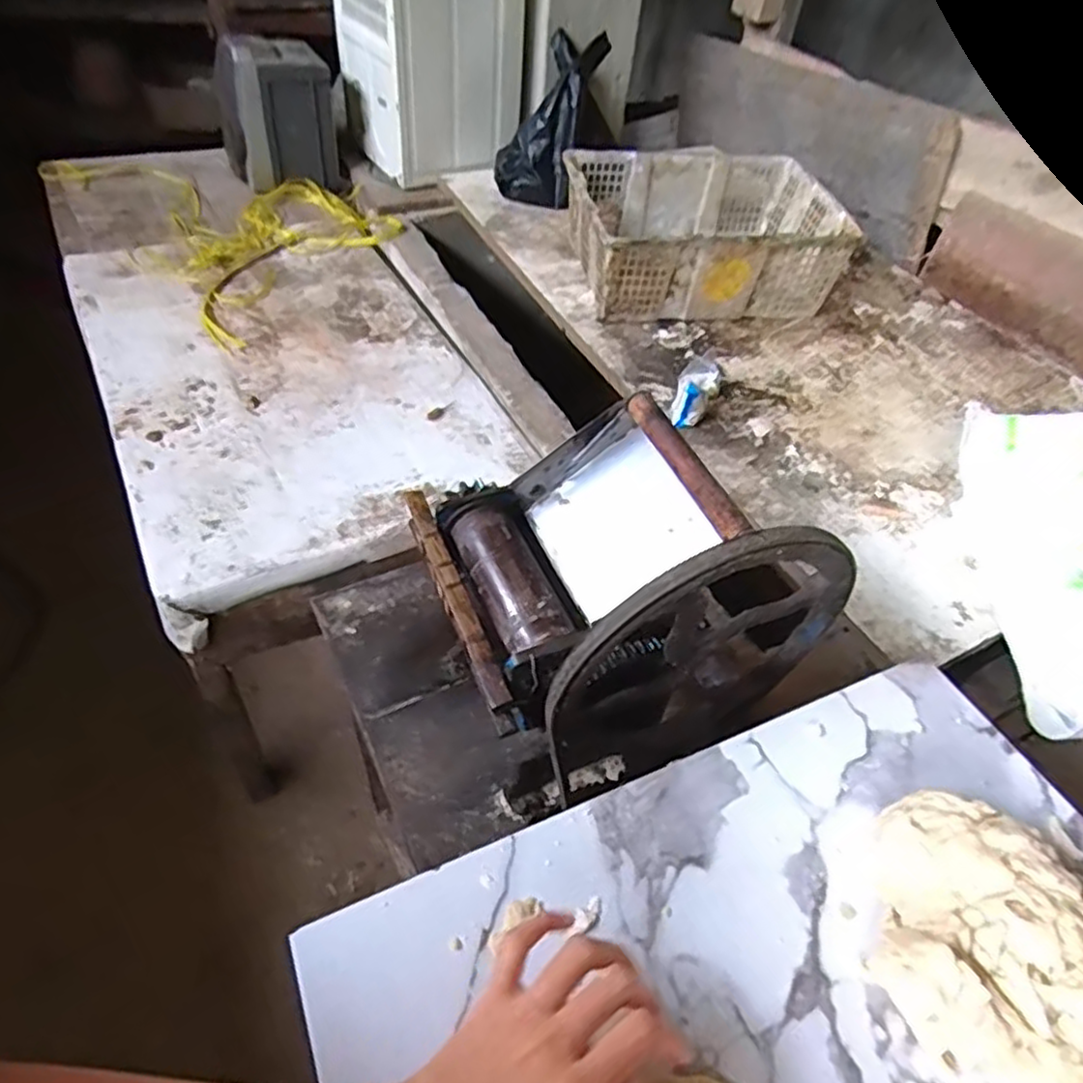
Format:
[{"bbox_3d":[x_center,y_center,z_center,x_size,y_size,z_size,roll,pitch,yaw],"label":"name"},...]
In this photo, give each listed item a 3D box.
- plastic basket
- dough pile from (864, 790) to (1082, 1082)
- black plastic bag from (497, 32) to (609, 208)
[{"bbox_3d":[0.296,-0.575,1.326,0.470,0.170,0.342,-6,50,-11],"label":"plastic basket"},{"bbox_3d":[0.258,0.216,0.389,0.138,0.064,0.146,3,49,-3],"label":"dough pile"},{"bbox_3d":[0.031,-0.881,1.479,0.181,0.341,0.106,30,16,21],"label":"black plastic bag"}]

